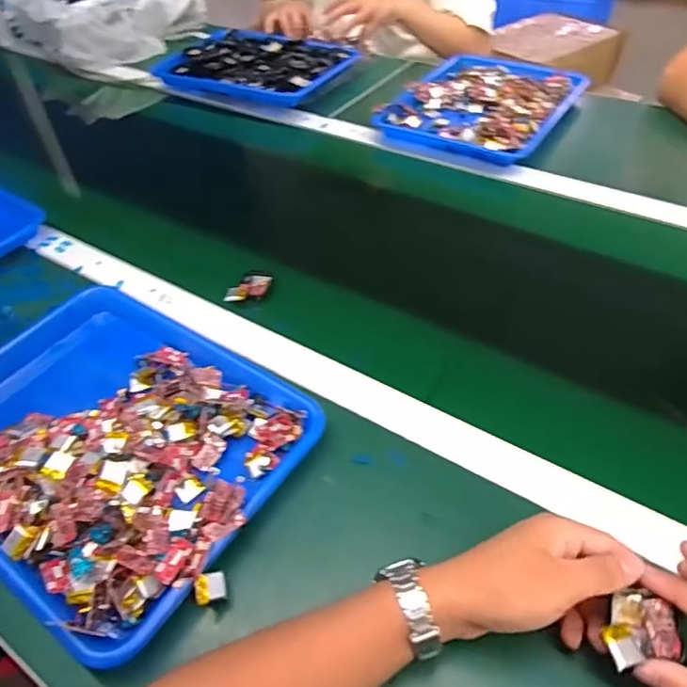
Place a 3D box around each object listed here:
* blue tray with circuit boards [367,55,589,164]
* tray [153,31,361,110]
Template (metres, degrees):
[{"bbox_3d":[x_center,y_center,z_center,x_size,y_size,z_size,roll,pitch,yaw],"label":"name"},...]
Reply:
[{"bbox_3d":[0.225,-0.394,0.887,0.257,0.033,0.331,25,54,25],"label":"blue tray with circuit boards"},{"bbox_3d":[-0.170,-0.522,1.016,0.333,0.038,0.212,18,52,21],"label":"tray"}]

